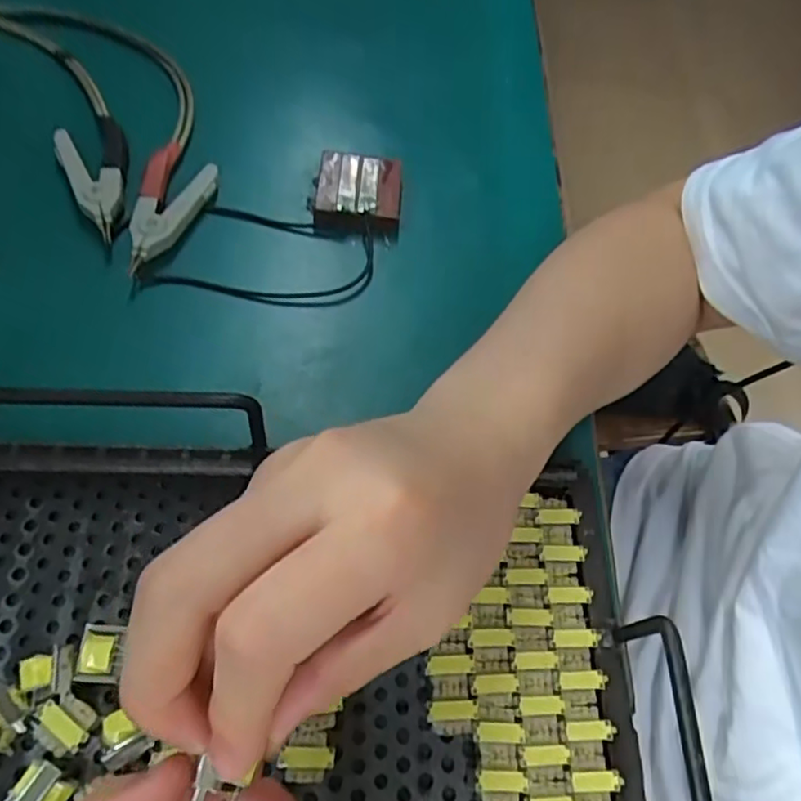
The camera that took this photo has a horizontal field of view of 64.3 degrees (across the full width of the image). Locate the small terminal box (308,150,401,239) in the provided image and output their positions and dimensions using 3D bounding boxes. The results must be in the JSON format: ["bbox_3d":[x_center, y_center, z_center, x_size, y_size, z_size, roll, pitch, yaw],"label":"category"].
[{"bbox_3d":[-0.026,-0.119,0.370,0.051,0.018,0.050,9,62,-4],"label":"small terminal box"}]

